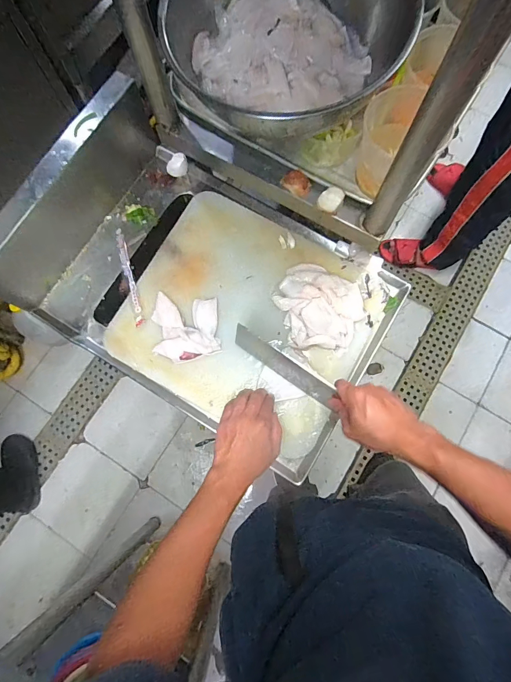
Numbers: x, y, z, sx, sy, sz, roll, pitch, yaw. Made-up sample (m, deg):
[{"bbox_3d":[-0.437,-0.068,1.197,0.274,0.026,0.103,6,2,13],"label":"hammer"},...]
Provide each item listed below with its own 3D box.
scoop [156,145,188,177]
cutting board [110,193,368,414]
[{"bbox_3d":[-0.163,-0.348,0.690,0.041,0.024,0.081,-37,67,-7],"label":"scoop"},{"bbox_3d":[-0.016,-0.047,0.614,0.370,0.016,0.342,29,80,6],"label":"cutting board"}]

